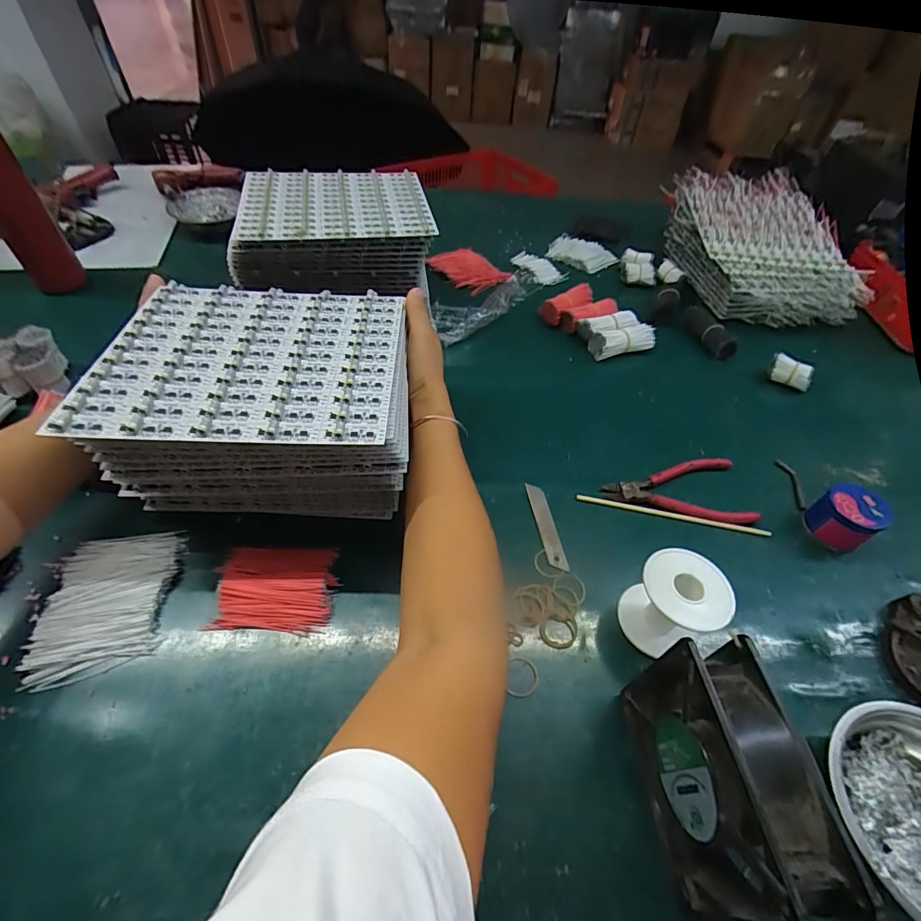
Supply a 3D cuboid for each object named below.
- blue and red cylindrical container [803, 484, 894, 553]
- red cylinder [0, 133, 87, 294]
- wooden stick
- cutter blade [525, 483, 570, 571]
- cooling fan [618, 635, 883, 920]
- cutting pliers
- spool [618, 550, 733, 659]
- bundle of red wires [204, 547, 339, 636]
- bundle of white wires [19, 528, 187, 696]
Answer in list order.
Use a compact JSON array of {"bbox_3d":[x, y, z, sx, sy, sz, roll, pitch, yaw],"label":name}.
[{"bbox_3d":[0.375,0.056,0.432,0.057,0.042,0.052,2,51,-3],"label":"blue and red cylindrical container"},{"bbox_3d":[-0.592,-0.343,0.585,0.070,0.237,0.074,-35,61,-28],"label":"red cylinder"},{"bbox_3d":[0.214,0.056,0.454,0.187,0.005,0.008,11,53,6],"label":"wooden stick"},{"bbox_3d":[0.085,0.064,0.443,0.018,0.004,0.096,-11,57,-3],"label":"cutter blade"},{"bbox_3d":[0.150,0.182,0.260,0.047,0.113,0.120,-2,51,-6],"label":"cooling fan"},{"bbox_3d":[0.225,0.033,0.468,0.146,0.009,0.077,0,51,-5],"label":"cutting pliers"},{"bbox_3d":[0.170,0.115,0.359,0.063,0.066,0.061,2,51,-3],"label":"spool"},{"bbox_3d":[-0.159,0.108,0.385,0.098,0.016,0.076,2,51,-3],"label":"bundle of red wires"},{"bbox_3d":[-0.292,0.118,0.370,0.095,0.011,0.123,-5,51,-9],"label":"bundle of white wires"}]

